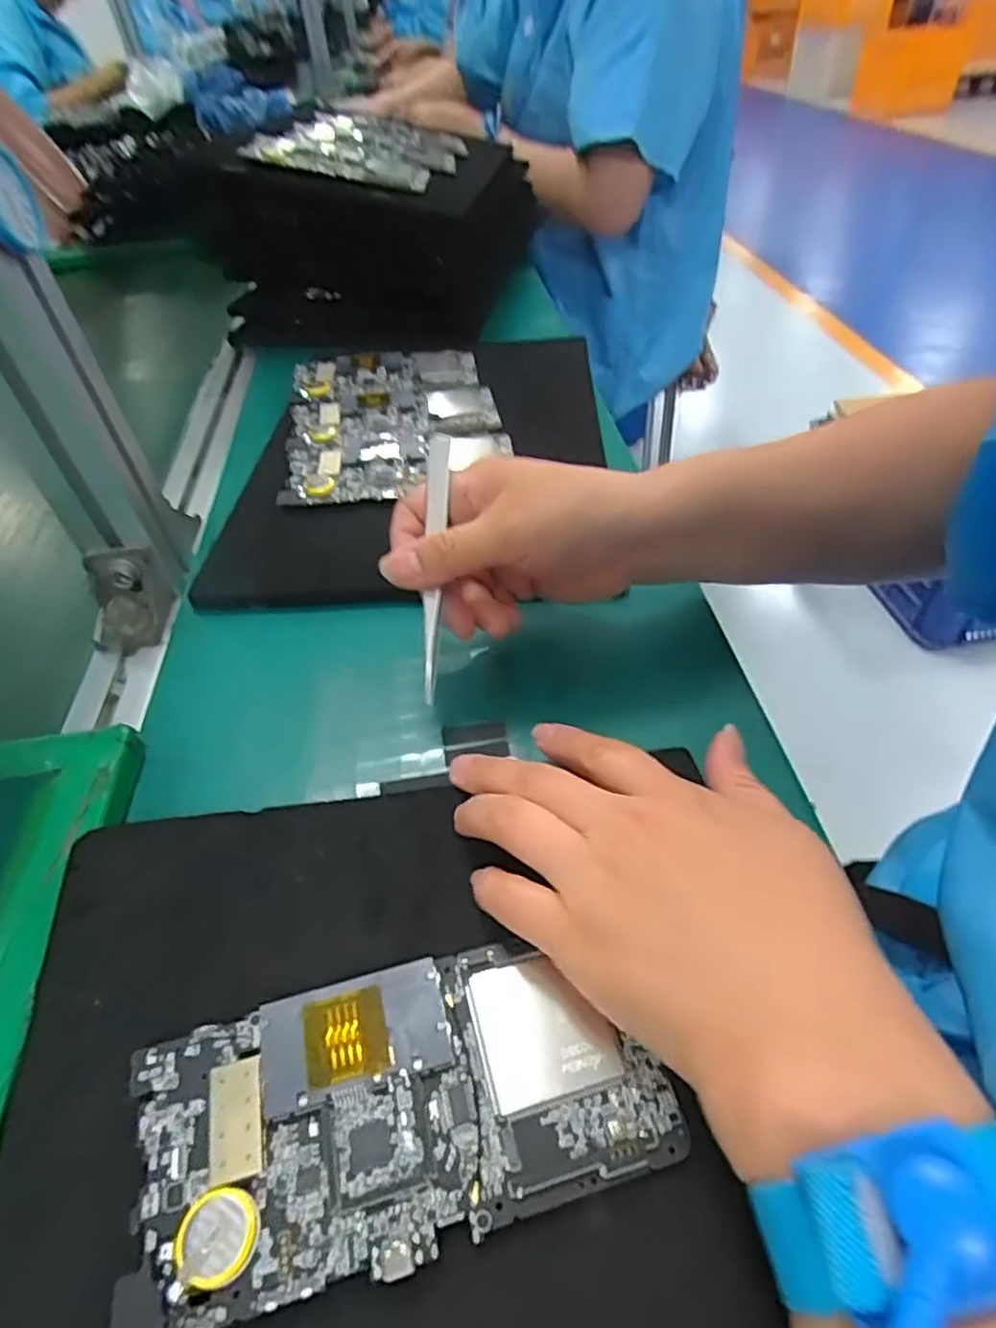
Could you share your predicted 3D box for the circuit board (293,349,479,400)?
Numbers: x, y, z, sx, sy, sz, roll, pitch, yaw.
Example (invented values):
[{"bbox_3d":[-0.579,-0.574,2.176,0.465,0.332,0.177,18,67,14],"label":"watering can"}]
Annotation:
[{"bbox_3d":[-0.095,-0.246,0.556,0.149,0.009,0.070,-12,47,-5],"label":"circuit board"}]

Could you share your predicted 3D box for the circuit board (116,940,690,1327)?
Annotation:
[{"bbox_3d":[-0.027,0.130,0.199,0.152,0.005,0.074,-7,47,-7],"label":"circuit board"}]

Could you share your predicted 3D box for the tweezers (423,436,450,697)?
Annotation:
[{"bbox_3d":[-0.031,-0.046,0.310,0.010,0.008,0.126,3,85,4],"label":"tweezers"}]

